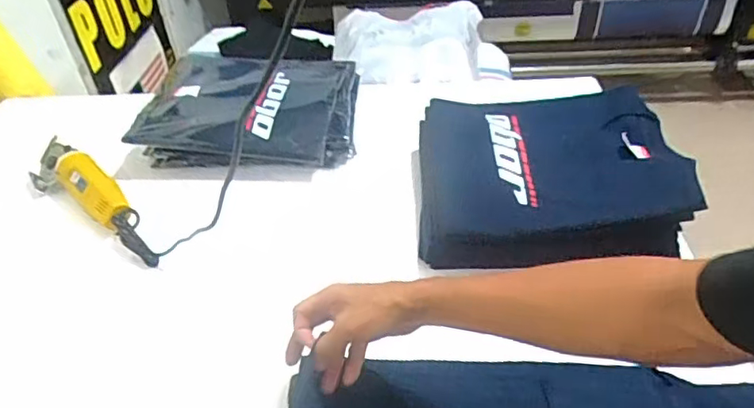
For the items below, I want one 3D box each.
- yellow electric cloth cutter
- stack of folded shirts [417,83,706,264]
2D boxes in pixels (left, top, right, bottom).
[{"bbox_3d":[-0.435,-0.003,0.881,0.336,0.080,0.080,26,49,30],"label":"yellow electric cloth cutter"},{"bbox_3d":[0.238,-0.045,0.818,0.361,0.102,0.296,-3,41,1],"label":"stack of folded shirts"}]

